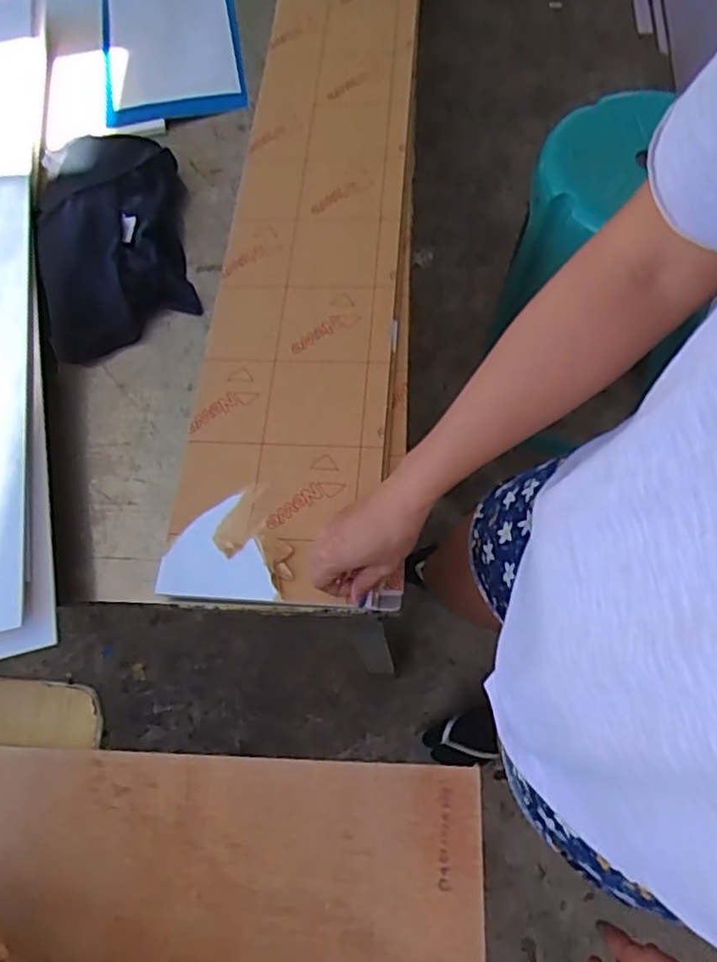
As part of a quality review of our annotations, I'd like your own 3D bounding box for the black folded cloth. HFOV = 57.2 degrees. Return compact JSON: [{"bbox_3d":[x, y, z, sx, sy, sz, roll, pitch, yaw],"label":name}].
[{"bbox_3d":[-0.295,-0.296,0.788,0.172,0.048,0.307,-16,67,-3],"label":"black folded cloth"}]

